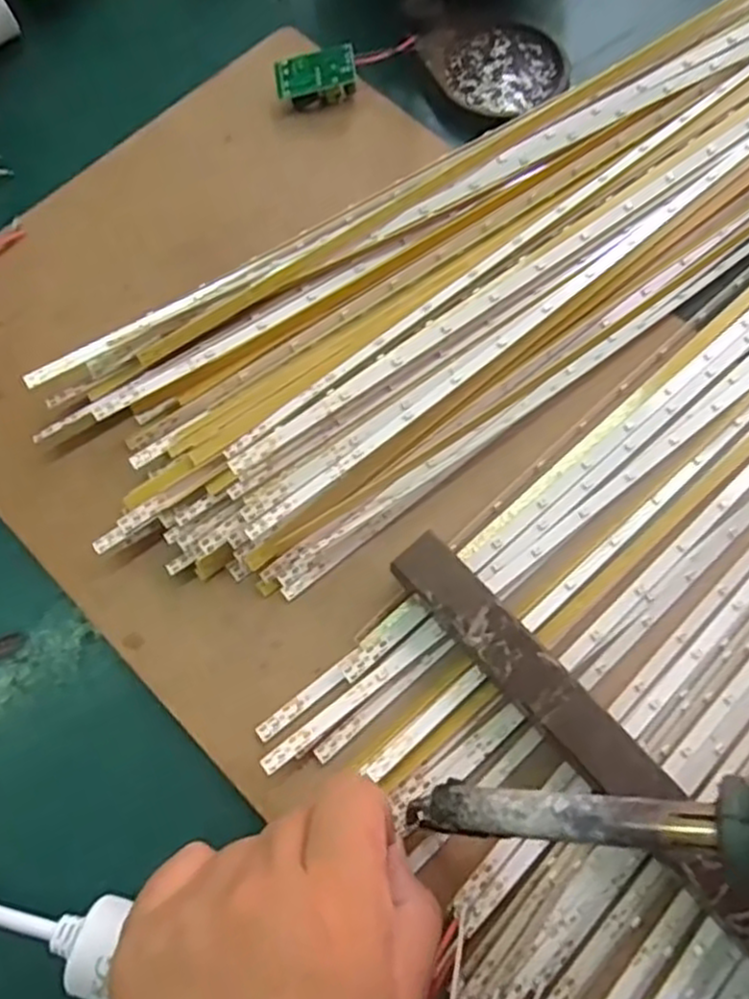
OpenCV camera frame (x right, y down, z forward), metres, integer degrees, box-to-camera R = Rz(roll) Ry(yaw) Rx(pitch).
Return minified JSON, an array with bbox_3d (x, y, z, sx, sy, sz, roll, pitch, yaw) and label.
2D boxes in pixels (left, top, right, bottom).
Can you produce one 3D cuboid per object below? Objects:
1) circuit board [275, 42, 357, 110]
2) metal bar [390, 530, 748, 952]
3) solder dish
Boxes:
[{"bbox_3d":[-0.028,-0.206,0.357,0.038,0.018,0.020,-10,72,-3],"label":"circuit board"},{"bbox_3d":[0.085,0.093,0.249,0.024,0.022,0.208,-41,77,-12],"label":"metal bar"},{"bbox_3d":[0.061,-0.216,0.363,0.063,0.009,0.056,-25,74,-7],"label":"solder dish"}]

